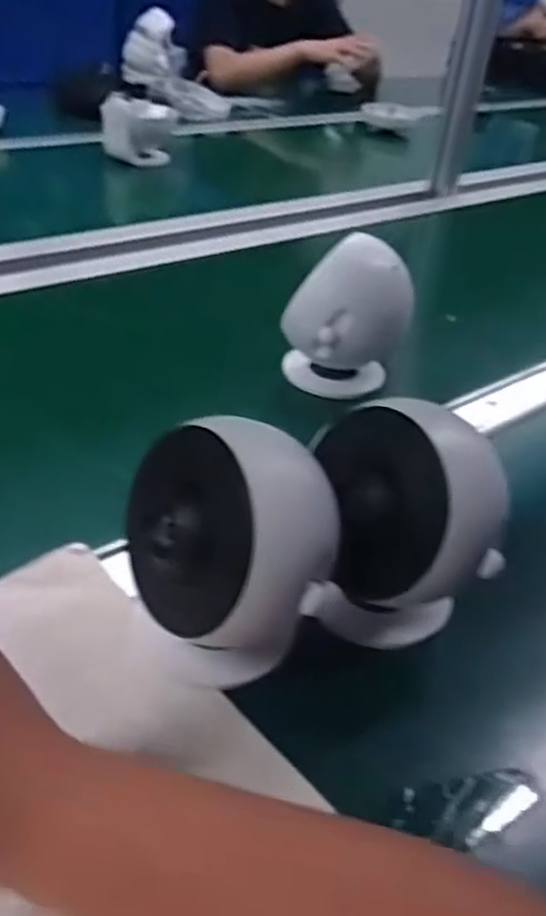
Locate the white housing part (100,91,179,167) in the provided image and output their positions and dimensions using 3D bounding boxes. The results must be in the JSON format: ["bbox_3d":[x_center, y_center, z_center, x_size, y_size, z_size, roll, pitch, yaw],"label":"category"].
[{"bbox_3d":[-0.205,-0.505,1.166,0.116,0.093,0.076,-1,34,-11],"label":"white housing part"}]

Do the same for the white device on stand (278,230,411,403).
[{"bbox_3d":[0.064,-0.117,0.655,0.100,0.138,0.085,10,33,5],"label":"white device on stand"}]

